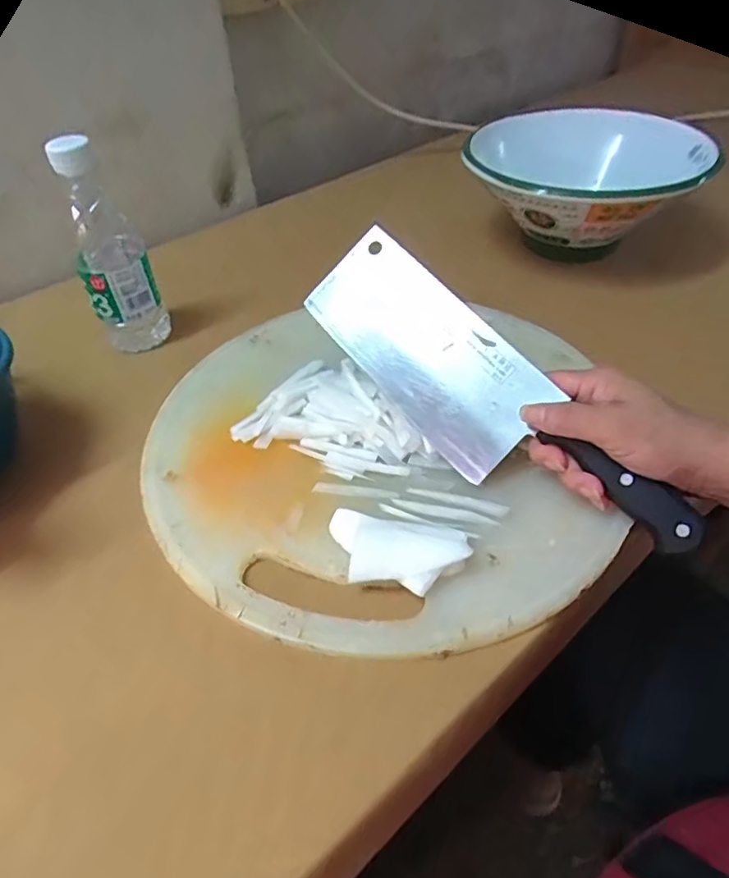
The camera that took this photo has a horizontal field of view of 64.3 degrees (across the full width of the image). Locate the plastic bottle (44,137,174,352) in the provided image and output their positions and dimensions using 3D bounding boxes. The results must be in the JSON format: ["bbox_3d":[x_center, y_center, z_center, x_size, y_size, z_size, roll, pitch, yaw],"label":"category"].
[{"bbox_3d":[-0.215,-0.155,0.493,0.056,0.184,0.057,-21,48,-16],"label":"plastic bottle"}]

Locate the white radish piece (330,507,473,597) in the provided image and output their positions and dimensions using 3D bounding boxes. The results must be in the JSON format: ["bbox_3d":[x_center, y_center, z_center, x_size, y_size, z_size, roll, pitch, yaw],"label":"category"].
[{"bbox_3d":[0.018,0.064,0.344,0.083,0.016,0.047,8,47,12],"label":"white radish piece"}]

